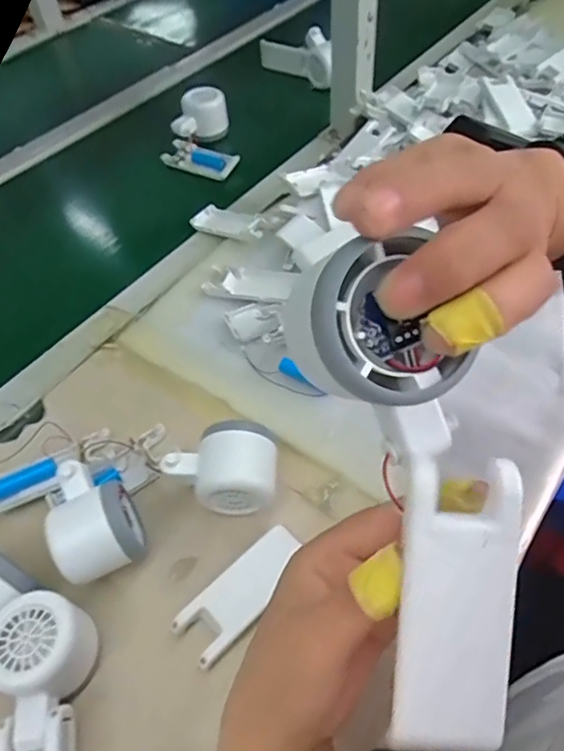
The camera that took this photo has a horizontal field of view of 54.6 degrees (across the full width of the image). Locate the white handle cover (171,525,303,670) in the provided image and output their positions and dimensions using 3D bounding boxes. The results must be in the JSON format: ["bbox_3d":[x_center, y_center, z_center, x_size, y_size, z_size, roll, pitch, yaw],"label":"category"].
[{"bbox_3d":[-0.026,0.150,0.384,0.036,0.011,0.103,36,62,27],"label":"white handle cover"}]

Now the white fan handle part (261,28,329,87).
[{"bbox_3d":[0.020,-0.474,0.809,0.145,0.069,0.022,32,59,34],"label":"white fan handle part"}]

